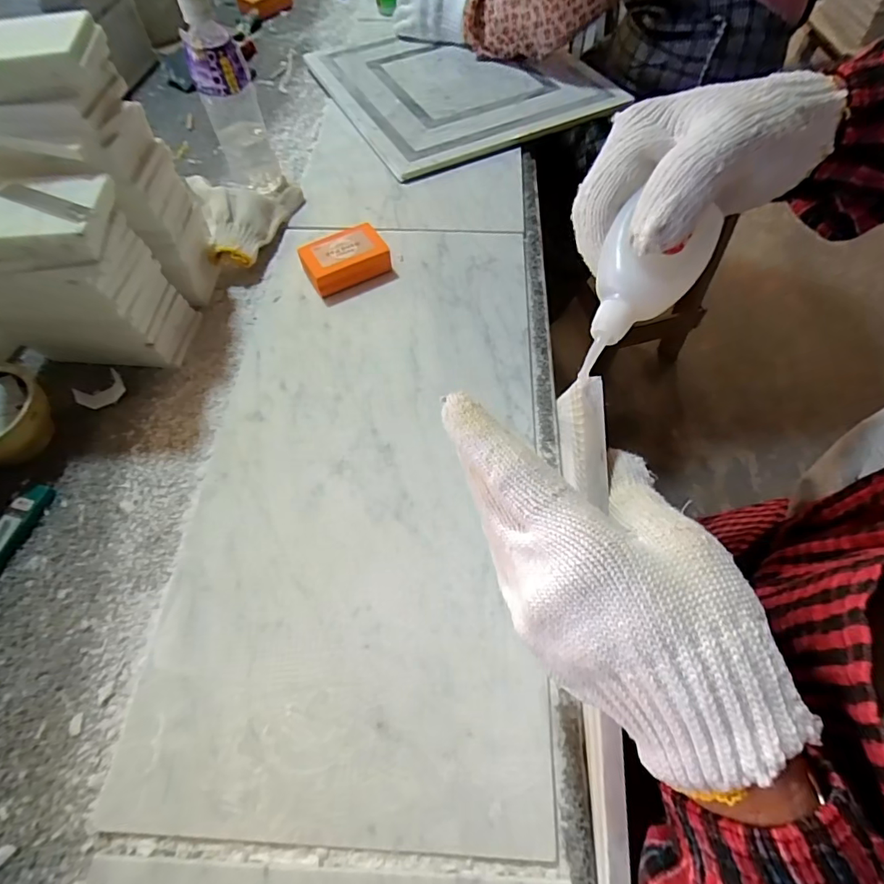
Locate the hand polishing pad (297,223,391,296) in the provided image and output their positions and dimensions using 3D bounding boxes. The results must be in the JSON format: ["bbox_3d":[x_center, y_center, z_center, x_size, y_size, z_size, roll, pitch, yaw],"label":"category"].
[{"bbox_3d":[-0.112,-0.211,0.551,0.093,0.033,0.061,-25,62,-11],"label":"hand polishing pad"}]

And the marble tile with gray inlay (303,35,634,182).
[{"bbox_3d":[0.042,-0.601,0.781,0.421,0.018,0.418,-23,61,-10],"label":"marble tile with gray inlay"}]

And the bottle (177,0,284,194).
[{"bbox_3d":[-0.258,-0.417,0.580,0.064,0.195,0.064,-24,62,-11],"label":"bottle"}]

